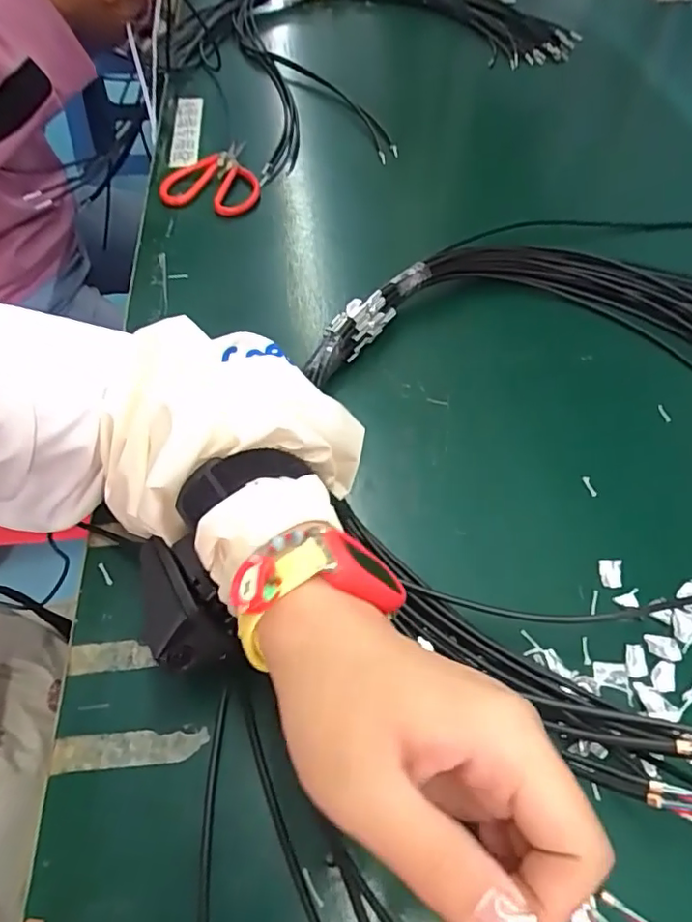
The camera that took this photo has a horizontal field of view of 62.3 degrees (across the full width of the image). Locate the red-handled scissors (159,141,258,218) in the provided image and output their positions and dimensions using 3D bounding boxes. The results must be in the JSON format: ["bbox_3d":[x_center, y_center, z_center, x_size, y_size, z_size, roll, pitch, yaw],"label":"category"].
[{"bbox_3d":[-0.134,-0.272,0.558,0.092,0.018,0.098,-15,55,-12],"label":"red-handled scissors"}]

